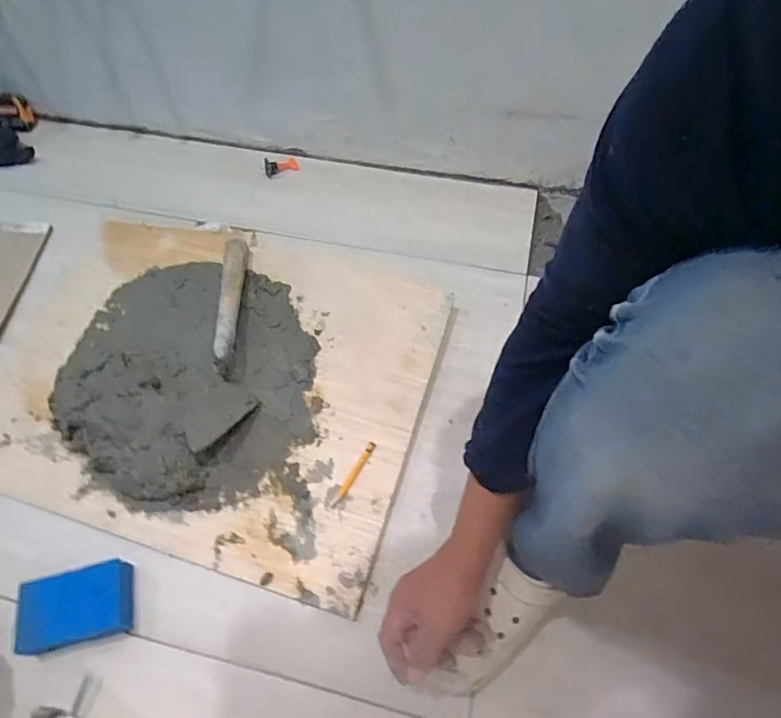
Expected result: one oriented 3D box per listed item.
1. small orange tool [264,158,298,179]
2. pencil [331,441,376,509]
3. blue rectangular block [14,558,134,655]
[{"bbox_3d":[-0.202,-0.355,0.935,0.067,0.036,0.022,-25,61,-34],"label":"small orange tool"},{"bbox_3d":[-0.045,0.140,0.621,0.011,0.008,0.090,27,63,15],"label":"pencil"},{"bbox_3d":[-0.343,0.271,0.558,0.112,0.040,0.075,-14,61,-8],"label":"blue rectangular block"}]

